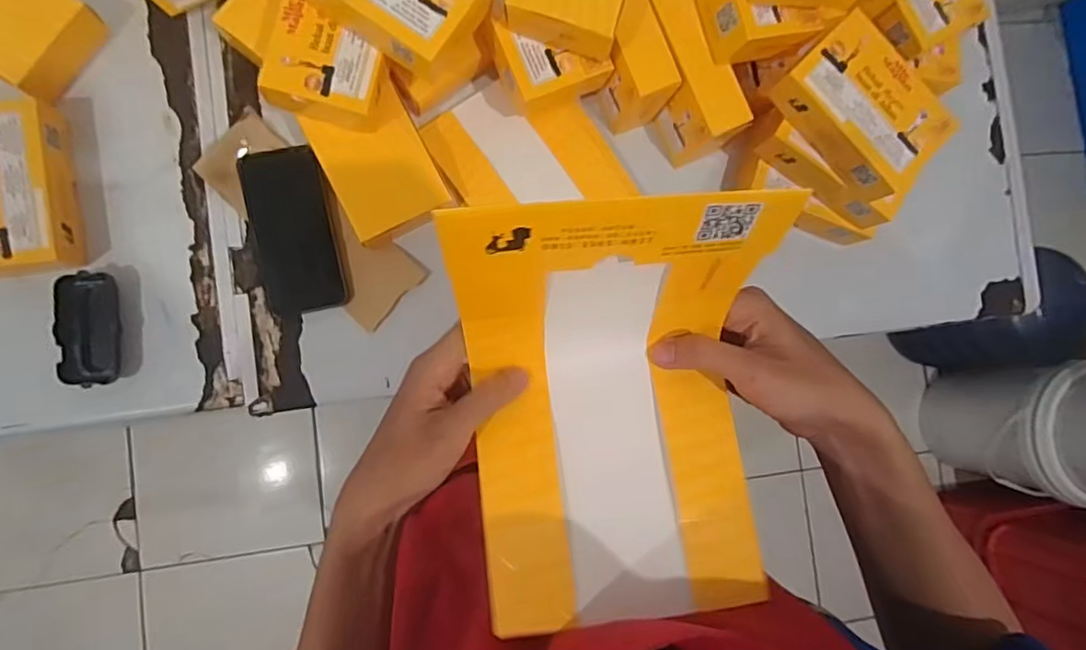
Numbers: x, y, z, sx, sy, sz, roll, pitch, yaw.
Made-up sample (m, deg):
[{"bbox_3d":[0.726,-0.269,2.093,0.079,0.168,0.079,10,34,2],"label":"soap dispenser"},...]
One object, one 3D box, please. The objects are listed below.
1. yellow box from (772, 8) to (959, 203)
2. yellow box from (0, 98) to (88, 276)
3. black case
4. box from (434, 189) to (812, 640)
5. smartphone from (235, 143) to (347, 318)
[{"bbox_3d":[0.325,-0.215,0.596,0.111,0.046,0.159,-44,93,-9],"label":"yellow box"},{"bbox_3d":[-0.522,-0.130,0.572,0.103,0.048,0.165,-8,87,-9],"label":"yellow box"},{"bbox_3d":[-0.459,0.005,0.595,0.048,0.031,0.107,-2,86,-8],"label":"black case"},{"bbox_3d":[0.042,0.054,0.296,0.148,0.123,0.204,-6,87,-9],"label":"box"},{"bbox_3d":[-0.263,-0.100,0.628,0.087,0.013,0.171,-11,96,3],"label":"smartphone"}]

